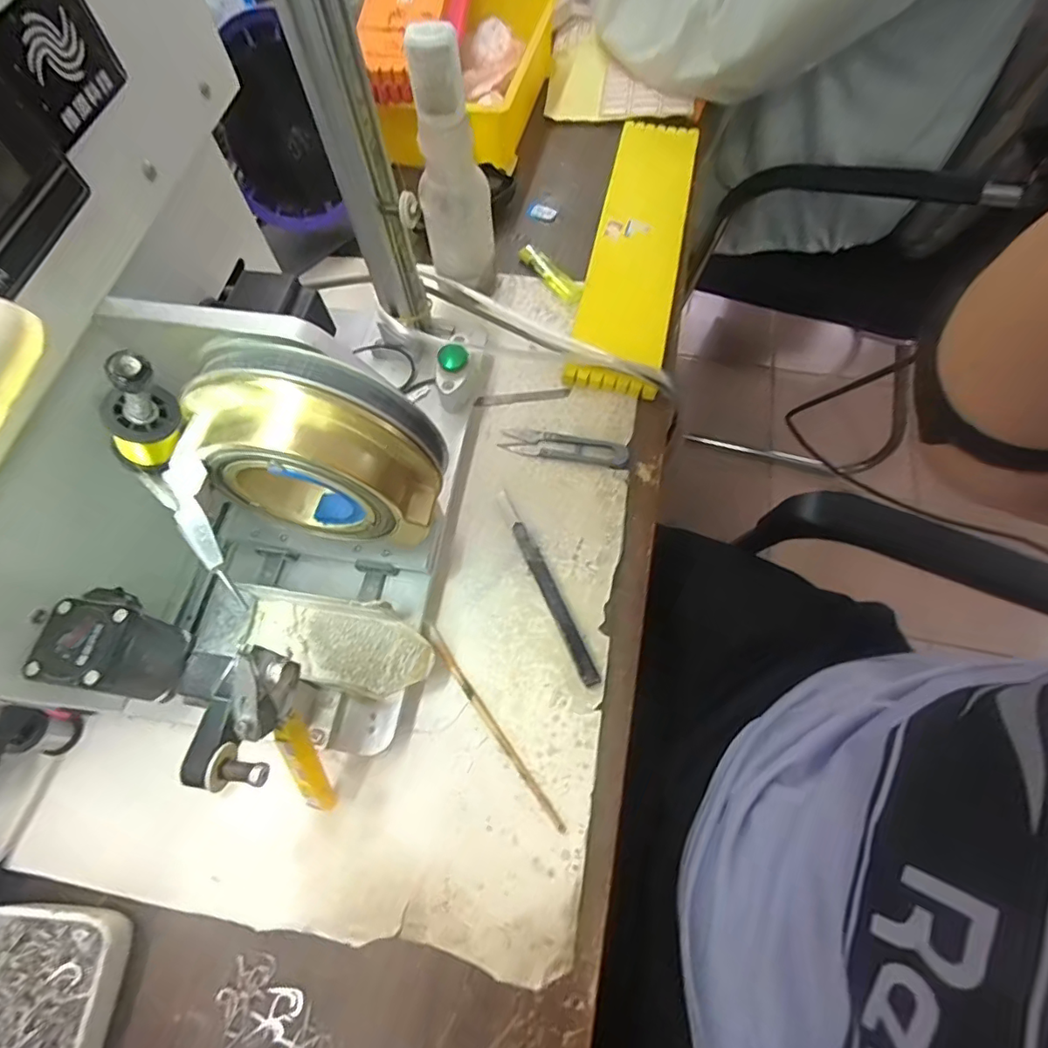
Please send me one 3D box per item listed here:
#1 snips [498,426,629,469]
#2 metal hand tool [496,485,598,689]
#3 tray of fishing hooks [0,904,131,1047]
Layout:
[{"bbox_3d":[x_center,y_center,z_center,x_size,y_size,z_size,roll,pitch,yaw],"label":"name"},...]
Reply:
[{"bbox_3d":[0.032,-0.063,0.432,0.101,0.009,0.025,9,65,3],"label":"snips"},{"bbox_3d":[0.015,0.041,0.384,0.013,0.008,0.154,-21,67,-11],"label":"metal hand tool"},{"bbox_3d":[-0.260,0.249,0.283,0.096,0.027,0.080,3,65,0],"label":"tray of fishing hooks"}]

